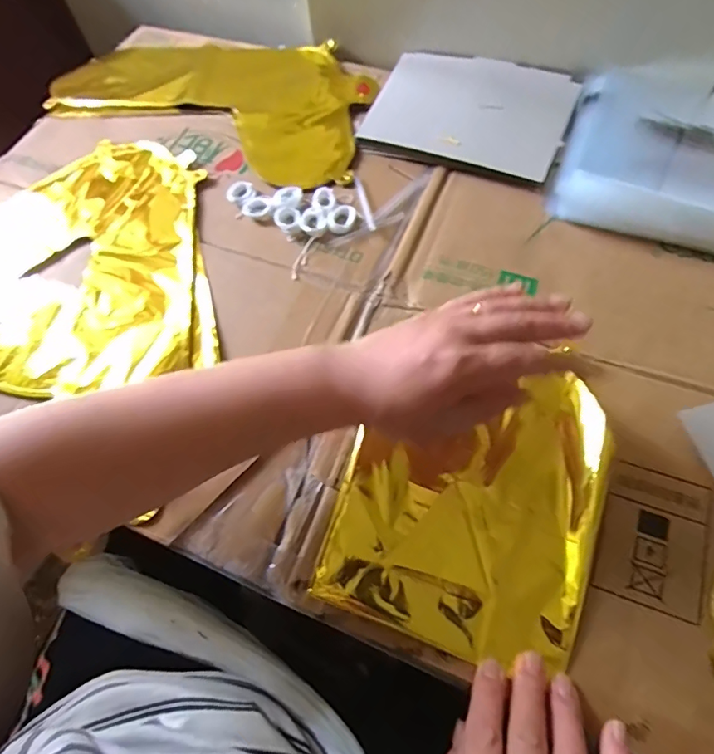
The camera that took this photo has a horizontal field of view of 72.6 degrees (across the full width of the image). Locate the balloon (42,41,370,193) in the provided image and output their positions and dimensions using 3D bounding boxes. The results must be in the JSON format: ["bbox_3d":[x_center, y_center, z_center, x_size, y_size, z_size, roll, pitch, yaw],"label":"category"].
[{"bbox_3d":[-0.157,-0.350,0.588,0.408,0.013,0.227,25,67,16],"label":"balloon"}]

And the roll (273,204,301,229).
[{"bbox_3d":[-0.066,-0.152,0.461,0.024,0.007,0.029,-6,62,1],"label":"roll"}]

